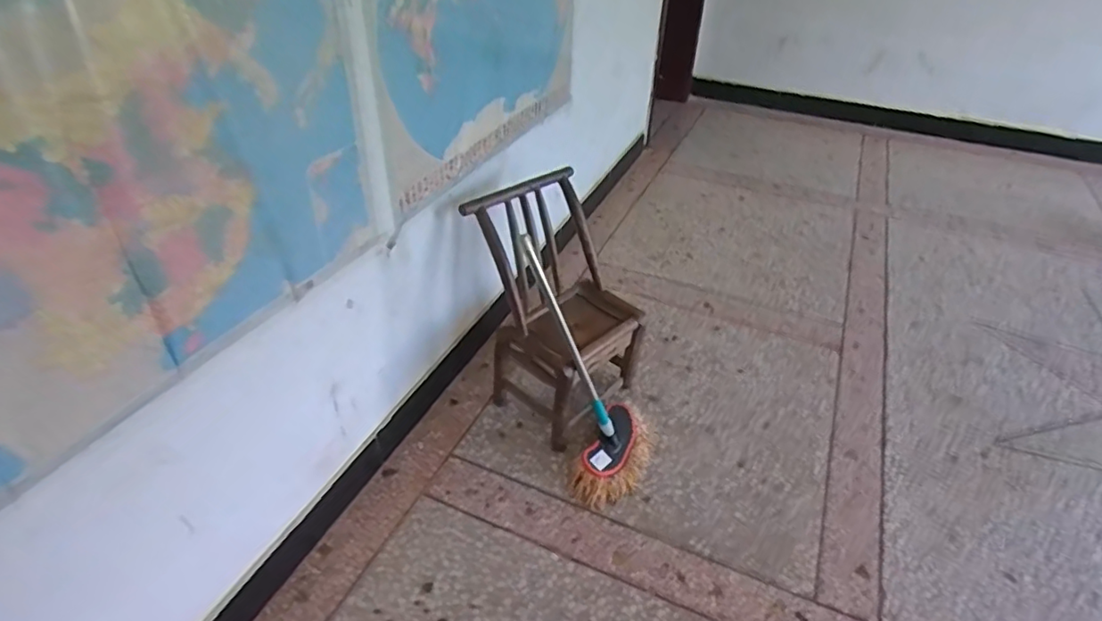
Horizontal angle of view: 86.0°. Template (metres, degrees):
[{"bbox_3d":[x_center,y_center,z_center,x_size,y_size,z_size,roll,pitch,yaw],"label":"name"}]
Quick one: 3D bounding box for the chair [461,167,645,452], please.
[{"bbox_3d":[0.017,-0.014,1.716,0.459,0.596,0.436,32,47,33],"label":"chair"}]

